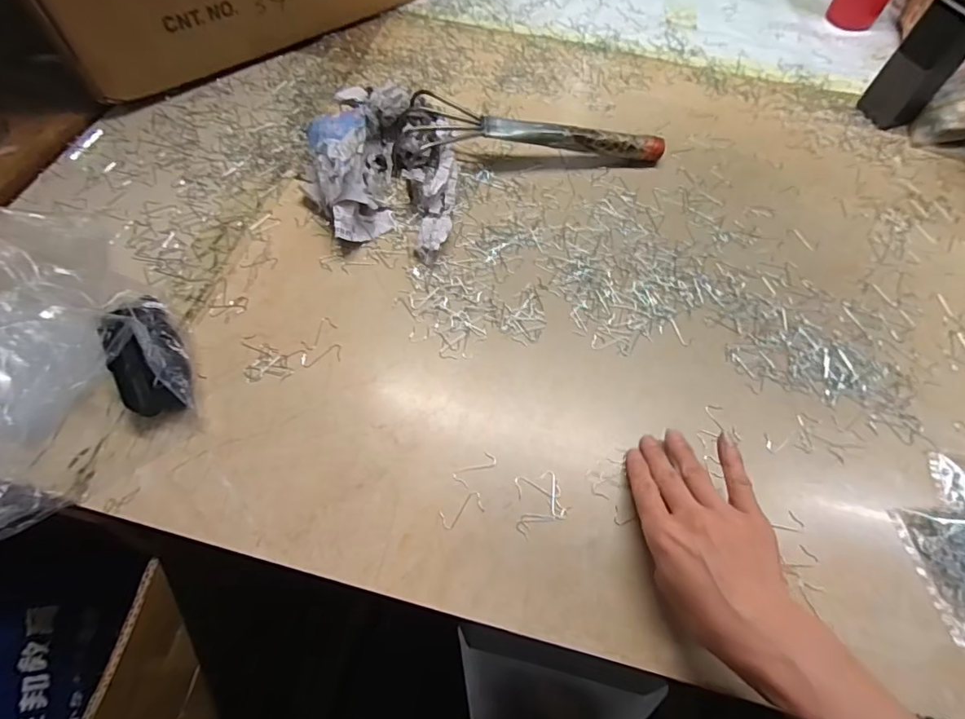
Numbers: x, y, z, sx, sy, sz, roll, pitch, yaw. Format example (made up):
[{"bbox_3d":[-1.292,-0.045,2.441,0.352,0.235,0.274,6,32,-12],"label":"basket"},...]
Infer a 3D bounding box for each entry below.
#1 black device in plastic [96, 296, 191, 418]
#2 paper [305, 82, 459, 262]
[{"bbox_3d":[-0.280,-0.002,0.406,0.056,0.047,0.113,-30,66,-15],"label":"black device in plastic"},{"bbox_3d":[-0.106,-0.222,0.523,0.164,0.062,0.230,6,62,3],"label":"paper"}]

